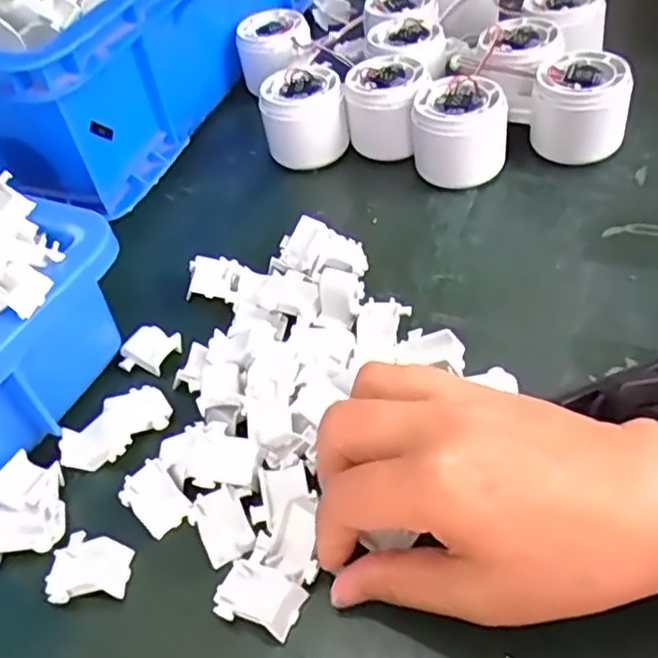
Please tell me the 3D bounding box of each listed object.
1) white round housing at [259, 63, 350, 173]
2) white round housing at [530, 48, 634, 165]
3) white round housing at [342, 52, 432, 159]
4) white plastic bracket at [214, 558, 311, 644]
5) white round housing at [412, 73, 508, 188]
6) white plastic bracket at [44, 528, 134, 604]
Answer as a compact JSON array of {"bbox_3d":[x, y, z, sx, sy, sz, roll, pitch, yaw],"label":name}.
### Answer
[{"bbox_3d":[-0.017,-0.146,0.488,0.056,0.059,0.056,-5,46,5],"label":"white round housing"},{"bbox_3d":[0.162,-0.145,0.448,0.057,0.053,0.057,5,48,15],"label":"white round housing"},{"bbox_3d":[0.041,-0.149,0.478,0.057,0.056,0.060,1,47,11],"label":"white round housing"},{"bbox_3d":[-0.028,0.107,0.276,0.033,0.008,0.024,19,53,26],"label":"white plastic bracket"},{"bbox_3d":[0.086,-0.127,0.448,0.057,0.053,0.057,4,48,14],"label":"white round housing"},{"bbox_3d":[-0.102,0.104,0.298,0.032,0.008,0.029,-4,46,7],"label":"white plastic bracket"}]

